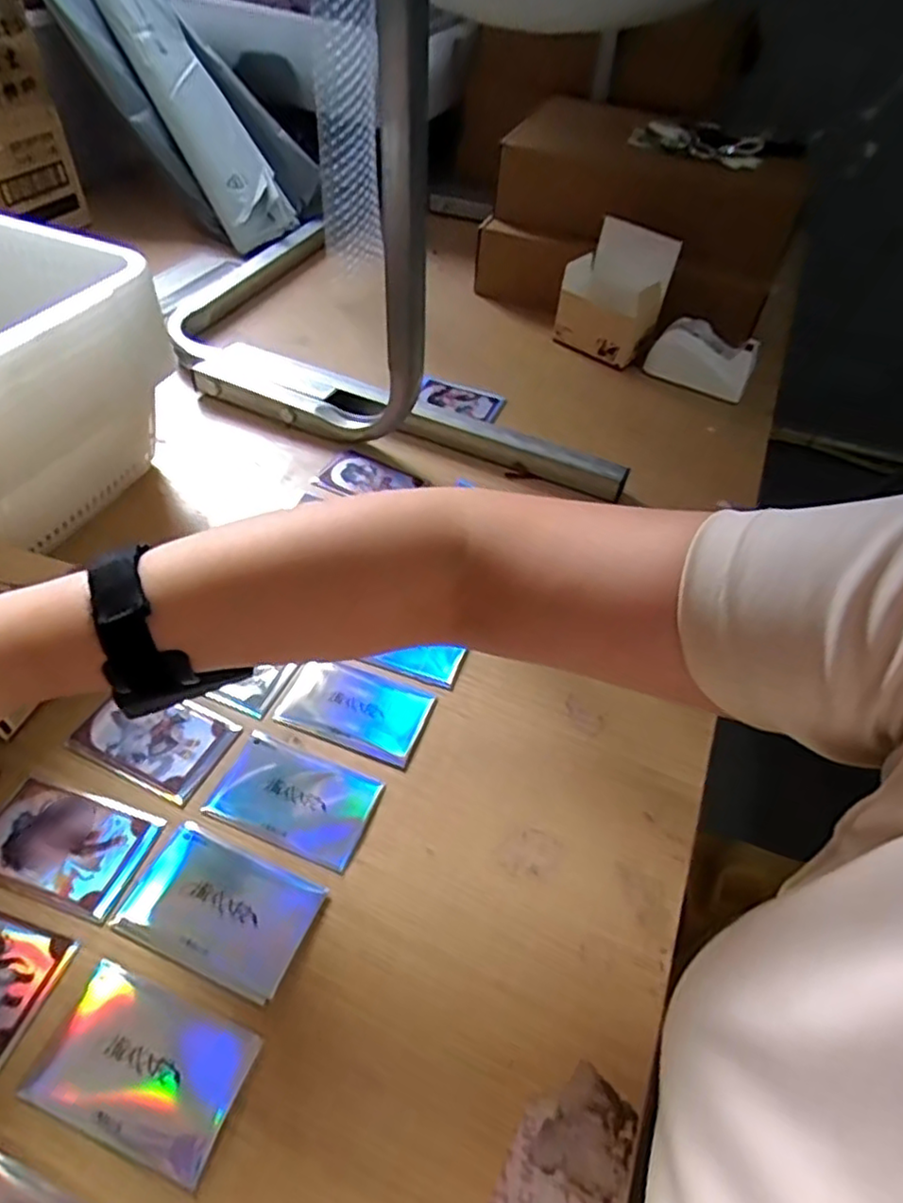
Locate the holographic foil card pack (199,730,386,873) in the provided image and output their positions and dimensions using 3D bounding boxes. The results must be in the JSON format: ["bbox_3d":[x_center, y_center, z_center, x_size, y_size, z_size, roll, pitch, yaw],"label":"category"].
[{"bbox_3d":[-0.095,0.120,0.405,0.093,0.004,0.058,19,50,12],"label":"holographic foil card pack"}]

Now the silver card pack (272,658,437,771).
[{"bbox_3d":[-0.064,0.070,0.448,0.096,0.007,0.059,19,50,12],"label":"silver card pack"}]

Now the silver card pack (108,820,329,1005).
[{"bbox_3d":[-0.125,0.165,0.359,0.096,0.004,0.063,20,50,12],"label":"silver card pack"}]

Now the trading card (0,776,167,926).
[{"bbox_3d":[-0.220,0.136,0.375,0.092,0.004,0.058,16,50,9],"label":"trading card"}]

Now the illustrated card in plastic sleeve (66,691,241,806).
[{"bbox_3d":[-0.189,0.086,0.422,0.088,0.004,0.060,21,51,13],"label":"illustrated card in plastic sleeve"}]

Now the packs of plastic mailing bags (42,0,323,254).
[{"bbox_3d":[-0.413,-0.749,0.922,0.174,0.082,0.587,-40,95,-32],"label":"packs of plastic mailing bags"}]

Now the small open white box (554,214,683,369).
[{"bbox_3d":[0.186,-0.362,0.759,0.109,0.120,0.063,33,54,21],"label":"small open white box"}]

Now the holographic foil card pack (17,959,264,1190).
[{"bbox_3d":[-0.145,0.217,0.310,0.093,0.004,0.058,19,50,12],"label":"holographic foil card pack"}]

